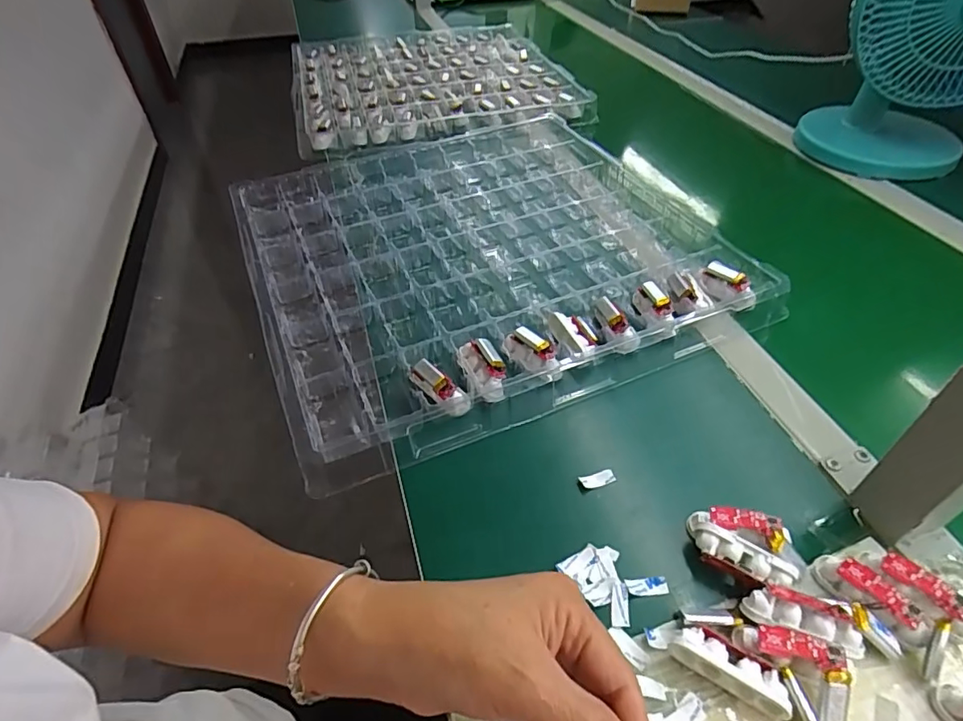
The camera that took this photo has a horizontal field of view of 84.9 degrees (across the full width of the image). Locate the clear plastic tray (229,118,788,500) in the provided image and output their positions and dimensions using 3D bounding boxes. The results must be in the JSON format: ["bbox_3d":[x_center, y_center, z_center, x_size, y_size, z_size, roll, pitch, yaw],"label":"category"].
[{"bbox_3d":[-0.008,-0.129,0.583,0.455,0.035,0.473,-19,48,-16],"label":"clear plastic tray"}]

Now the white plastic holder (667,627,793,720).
[{"bbox_3d":[0.137,0.171,0.293,0.061,0.018,0.023,26,52,24],"label":"white plastic holder"}]

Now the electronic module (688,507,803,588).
[{"bbox_3d":[0.167,0.121,0.339,0.065,0.026,0.047,6,46,8],"label":"electronic module"}]

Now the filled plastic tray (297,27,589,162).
[{"bbox_3d":[-0.099,-0.506,0.933,0.447,0.030,0.538,-12,47,-10],"label":"filled plastic tray"}]

